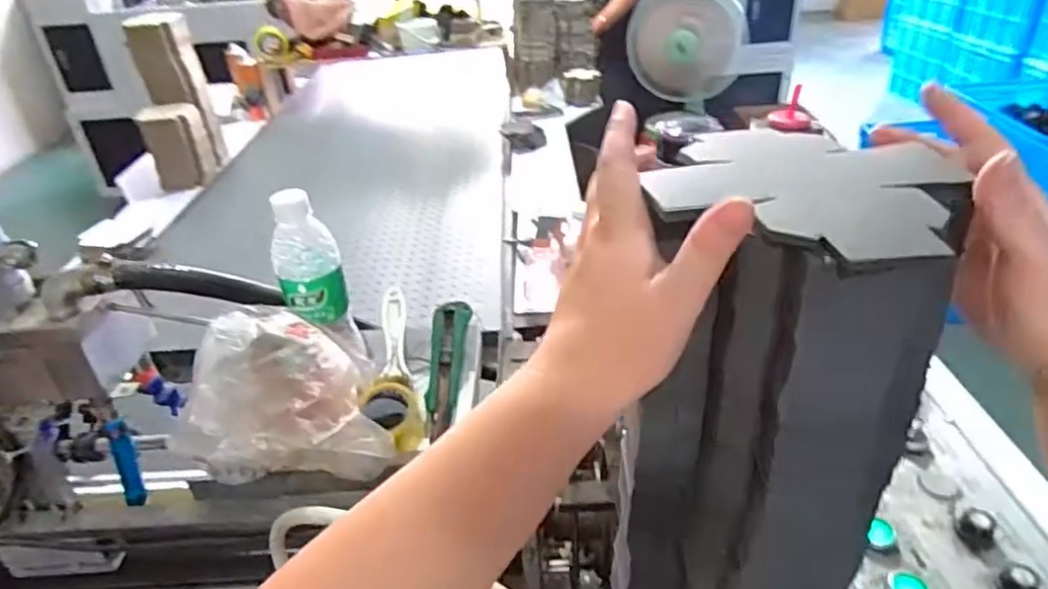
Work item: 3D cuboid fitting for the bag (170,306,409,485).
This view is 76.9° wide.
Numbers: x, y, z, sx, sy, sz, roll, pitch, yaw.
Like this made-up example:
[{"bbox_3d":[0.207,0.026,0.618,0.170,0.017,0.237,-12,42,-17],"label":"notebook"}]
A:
[{"bbox_3d":[-0.194,0.077,0.552,0.152,0.089,0.133,-5,32,0],"label":"bag"}]

